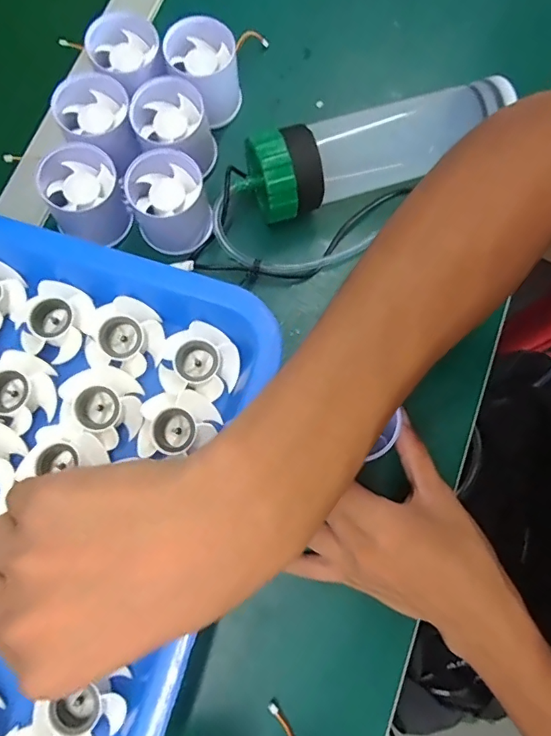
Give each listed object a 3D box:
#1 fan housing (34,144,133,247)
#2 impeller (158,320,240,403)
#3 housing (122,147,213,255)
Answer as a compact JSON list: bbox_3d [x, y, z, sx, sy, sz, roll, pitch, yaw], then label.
[{"bbox_3d":[-0.133,-0.120,0.339,0.052,0.043,0.052,-15,77,-3],"label":"fan housing"},{"bbox_3d":[-0.042,-0.004,0.265,0.041,0.012,0.040,0,77,0],"label":"impeller"},{"bbox_3d":[-0.074,-0.116,0.342,0.051,0.051,0.051,0,77,0],"label":"housing"}]

